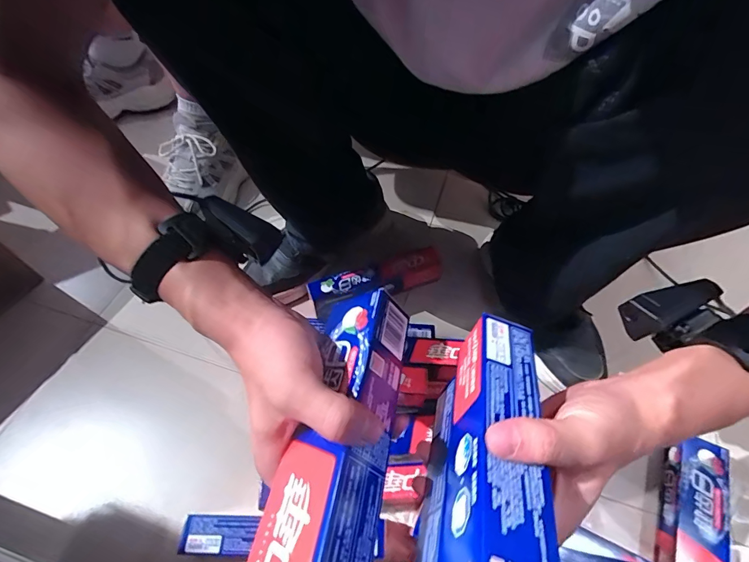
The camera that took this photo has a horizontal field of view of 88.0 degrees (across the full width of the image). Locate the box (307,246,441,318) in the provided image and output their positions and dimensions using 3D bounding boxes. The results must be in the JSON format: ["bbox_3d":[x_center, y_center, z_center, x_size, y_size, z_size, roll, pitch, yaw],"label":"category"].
[{"bbox_3d":[0.003,0.002,0.598,0.205,0.043,0.050,-21,58,-15],"label":"box"}]

